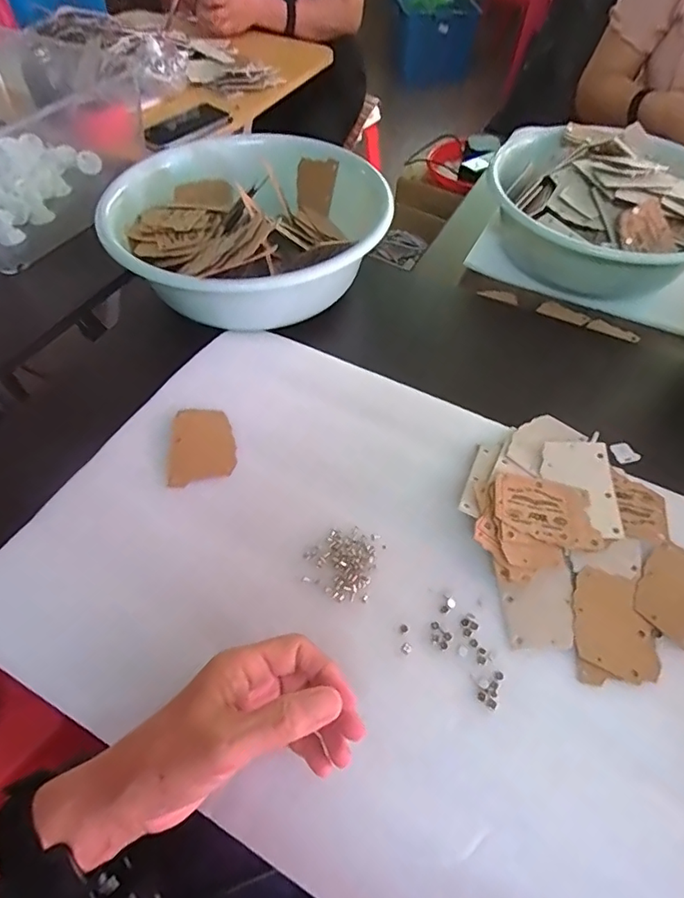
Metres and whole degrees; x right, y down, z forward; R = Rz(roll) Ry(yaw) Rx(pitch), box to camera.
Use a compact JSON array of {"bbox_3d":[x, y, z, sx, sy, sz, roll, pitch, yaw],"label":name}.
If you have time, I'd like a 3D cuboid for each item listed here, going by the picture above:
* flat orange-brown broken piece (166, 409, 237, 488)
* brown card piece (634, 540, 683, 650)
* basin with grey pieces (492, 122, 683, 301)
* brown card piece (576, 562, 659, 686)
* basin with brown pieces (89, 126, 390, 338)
[{"bbox_3d":[-0.121,-0.003,0.455,0.055,0.009,0.070,0,67,-12],"label":"flat orange-brown broken piece"},{"bbox_3d":[0.251,0.106,0.389,0.074,0.005,0.053,-37,63,-24],"label":"brown card piece"},{"bbox_3d":[0.335,-0.318,0.678,0.281,0.099,0.248,6,55,4],"label":"basin with grey pieces"},{"bbox_3d":[0.196,0.125,0.374,0.054,0.006,0.073,14,55,9],"label":"brown card piece"},{"bbox_3d":[-0.101,-0.246,0.577,0.273,0.094,0.286,0,54,0],"label":"basin with brown pieces"}]

